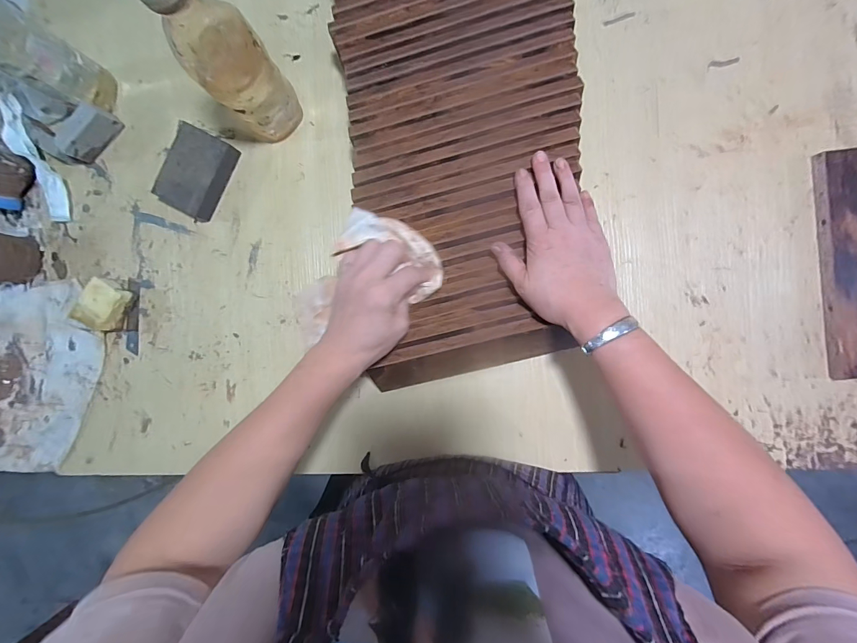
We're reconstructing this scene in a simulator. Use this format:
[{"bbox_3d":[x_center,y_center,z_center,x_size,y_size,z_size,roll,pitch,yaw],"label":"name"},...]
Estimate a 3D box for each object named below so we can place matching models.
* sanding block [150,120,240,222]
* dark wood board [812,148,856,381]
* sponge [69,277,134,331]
[{"bbox_3d":[-0.288,-0.183,0.455,0.076,0.023,0.099,27,92,3],"label":"sanding block"},{"bbox_3d":[0.465,-0.063,0.402,0.063,0.019,0.244,-4,90,4],"label":"dark wood board"},{"bbox_3d":[-0.410,-0.019,0.468,0.046,0.028,0.058,27,92,3],"label":"sponge"}]

